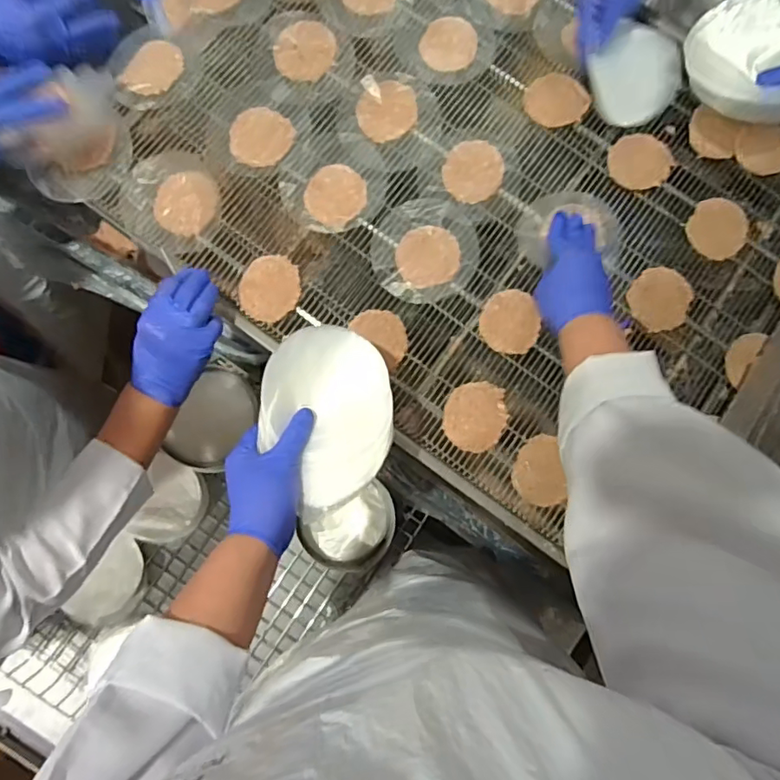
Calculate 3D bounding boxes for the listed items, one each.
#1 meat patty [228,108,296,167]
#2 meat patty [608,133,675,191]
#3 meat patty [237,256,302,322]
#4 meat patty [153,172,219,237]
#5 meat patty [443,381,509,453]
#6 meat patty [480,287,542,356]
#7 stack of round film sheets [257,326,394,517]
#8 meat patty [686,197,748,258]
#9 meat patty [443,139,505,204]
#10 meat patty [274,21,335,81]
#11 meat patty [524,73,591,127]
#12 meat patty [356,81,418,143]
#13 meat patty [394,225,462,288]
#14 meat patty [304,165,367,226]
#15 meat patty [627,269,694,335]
[{"bbox_3d":[-0.151,-0.296,0.653,0.070,0.004,0.071,1,84,-8],"label":"meat patty"},{"bbox_3d":[0.302,-0.274,0.672,0.072,0.016,0.067,1,84,-8],"label":"meat patty"},{"bbox_3d":[-0.135,-0.115,0.629,0.066,0.013,0.074,0,84,-8],"label":"meat patty"},{"bbox_3d":[-0.232,-0.213,0.635,0.067,0.008,0.075,23,82,-5],"label":"meat patty"},{"bbox_3d":[0.093,0.028,0.610,0.064,0.015,0.075,25,81,-5],"label":"meat patty"},{"bbox_3d":[0.134,-0.077,0.630,0.063,0.012,0.072,-4,85,-8],"label":"meat patty"},{"bbox_3d":[-0.058,0.023,0.514,0.116,0.038,0.166,3,84,-8],"label":"stack of round film sheets"},{"bbox_3d":[0.386,-0.191,0.657,0.071,0.016,0.069,1,84,-8],"label":"meat patty"},{"bbox_3d":[0.099,-0.257,0.659,0.070,0.010,0.078,0,84,-8],"label":"meat patty"},{"bbox_3d":[-0.103,-0.412,0.676,0.069,0.004,0.080,30,81,-4],"label":"meat patty"},{"bbox_3d":[0.202,-0.352,0.679,0.072,0.016,0.066,1,84,-8],"label":"meat patty"},{"bbox_3d":[-0.002,-0.333,0.667,0.075,0.004,0.067,-34,90,-10],"label":"meat patty"},{"bbox_3d":[0.044,-0.153,0.641,0.069,0.014,0.071,1,84,-8],"label":"meat patty"},{"bbox_3d":[-0.062,-0.224,0.645,0.068,0.012,0.071,1,84,-8],"label":"meat patty"},{"bbox_3d":[0.309,-0.102,0.640,0.069,0.014,0.071,1,84,-8],"label":"meat patty"}]

